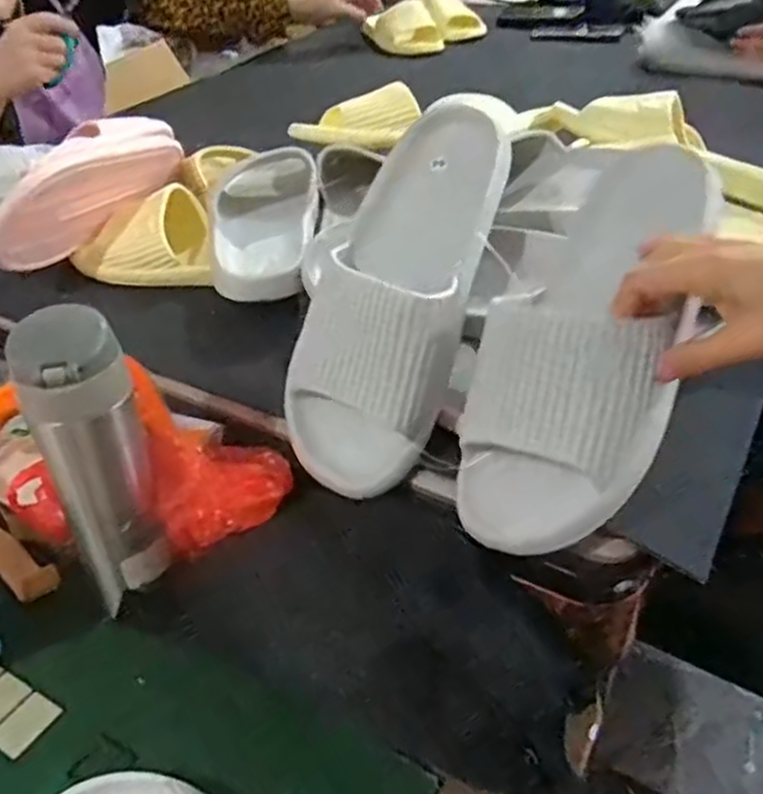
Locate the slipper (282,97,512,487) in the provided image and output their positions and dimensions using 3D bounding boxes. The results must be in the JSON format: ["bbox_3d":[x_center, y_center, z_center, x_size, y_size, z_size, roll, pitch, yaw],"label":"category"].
[{"bbox_3d":[0.008,-0.073,0.521,0.096,0.059,0.269,16,83,23],"label":"slipper"}]

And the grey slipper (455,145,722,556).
[{"bbox_3d":[0.130,-0.038,0.471,0.111,0.073,0.271,18,74,25],"label":"grey slipper"}]

